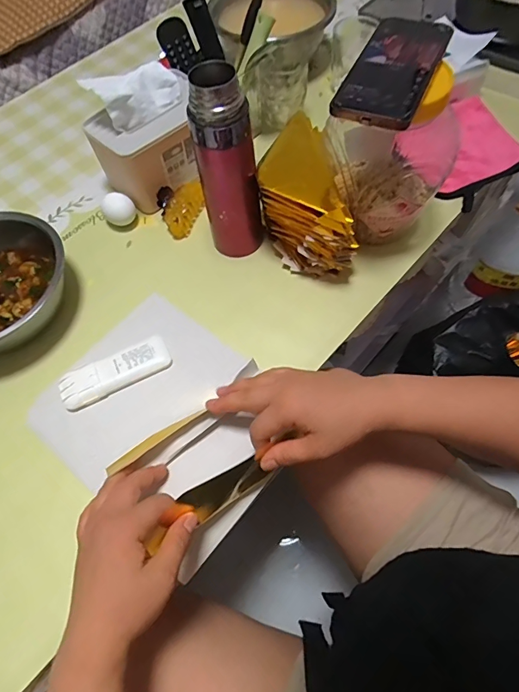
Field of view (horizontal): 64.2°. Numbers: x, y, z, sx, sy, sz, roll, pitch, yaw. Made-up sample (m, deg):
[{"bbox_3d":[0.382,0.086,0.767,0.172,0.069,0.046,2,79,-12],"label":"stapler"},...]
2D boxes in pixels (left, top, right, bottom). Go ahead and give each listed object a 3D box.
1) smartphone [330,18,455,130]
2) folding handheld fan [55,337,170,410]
[{"bbox_3d":[0.130,-0.269,0.397,0.073,0.013,0.159,22,66,14],"label":"smartphone"},{"bbox_3d":[-0.166,0.027,0.475,0.124,0.017,0.048,-28,64,-11],"label":"folding handheld fan"}]

